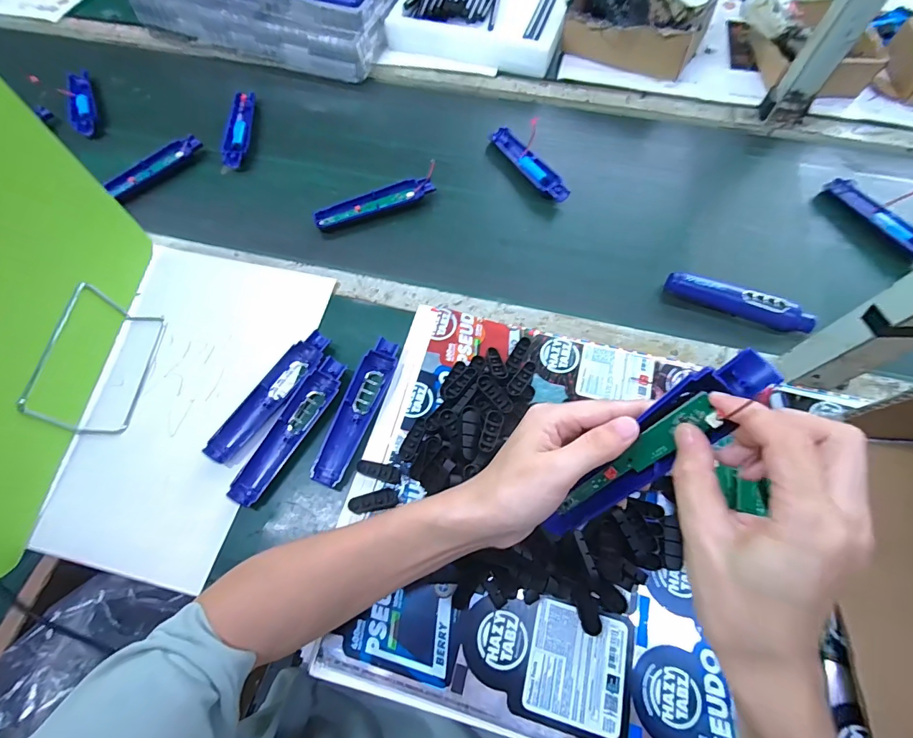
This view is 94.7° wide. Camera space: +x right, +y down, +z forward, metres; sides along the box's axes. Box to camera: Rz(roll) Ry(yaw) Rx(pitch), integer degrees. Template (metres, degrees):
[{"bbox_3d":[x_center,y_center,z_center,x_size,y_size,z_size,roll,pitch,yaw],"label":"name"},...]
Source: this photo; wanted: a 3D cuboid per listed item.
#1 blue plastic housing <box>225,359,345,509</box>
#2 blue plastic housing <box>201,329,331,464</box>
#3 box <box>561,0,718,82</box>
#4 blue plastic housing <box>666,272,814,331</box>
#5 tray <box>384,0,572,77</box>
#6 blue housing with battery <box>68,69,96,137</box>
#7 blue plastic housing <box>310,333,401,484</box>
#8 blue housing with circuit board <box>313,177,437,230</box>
[{"bbox_3d":[-0.177,0.063,0.450,0.035,0.017,0.170,30,68,11],"label":"blue plastic housing"},{"bbox_3d":[-0.204,0.028,0.468,0.043,0.016,0.172,35,69,13],"label":"blue plastic housing"},{"bbox_3d":[0.311,-0.607,0.715,0.227,0.098,0.217,24,70,7],"label":"box"},{"bbox_3d":[0.343,-0.082,0.511,0.168,0.024,0.033,22,67,7],"label":"blue plastic housing"},{"bbox_3d":[0.071,-0.696,0.766,0.284,0.081,0.371,17,66,5],"label":"tray"},{"bbox_3d":[-0.623,-0.441,0.696,0.031,0.026,0.168,-21,68,-11],"label":"blue housing with battery"},{"bbox_3d":[-0.107,0.043,0.459,0.037,0.018,0.167,18,67,6],"label":"blue plastic housing"},{"bbox_3d":[-0.116,-0.236,0.593,0.170,0.015,0.034,-20,68,-11],"label":"blue housing with circuit board"}]

